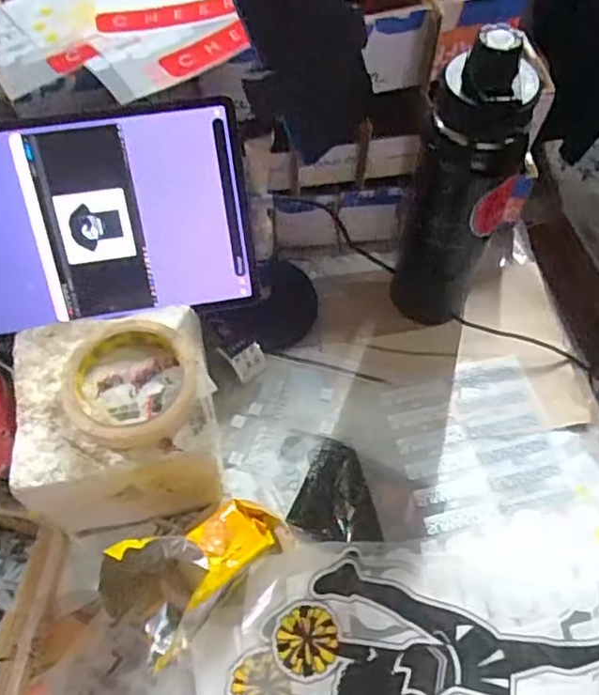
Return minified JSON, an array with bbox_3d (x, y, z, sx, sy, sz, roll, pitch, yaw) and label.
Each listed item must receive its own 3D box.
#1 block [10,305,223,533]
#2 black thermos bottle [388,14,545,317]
[{"bbox_3d":[-0.134,0.058,0.493,0.140,0.129,0.134,-10,59,-5],"label":"block"},{"bbox_3d":[0.130,-0.120,0.513,0.079,0.275,0.072,2,59,3],"label":"black thermos bottle"}]

